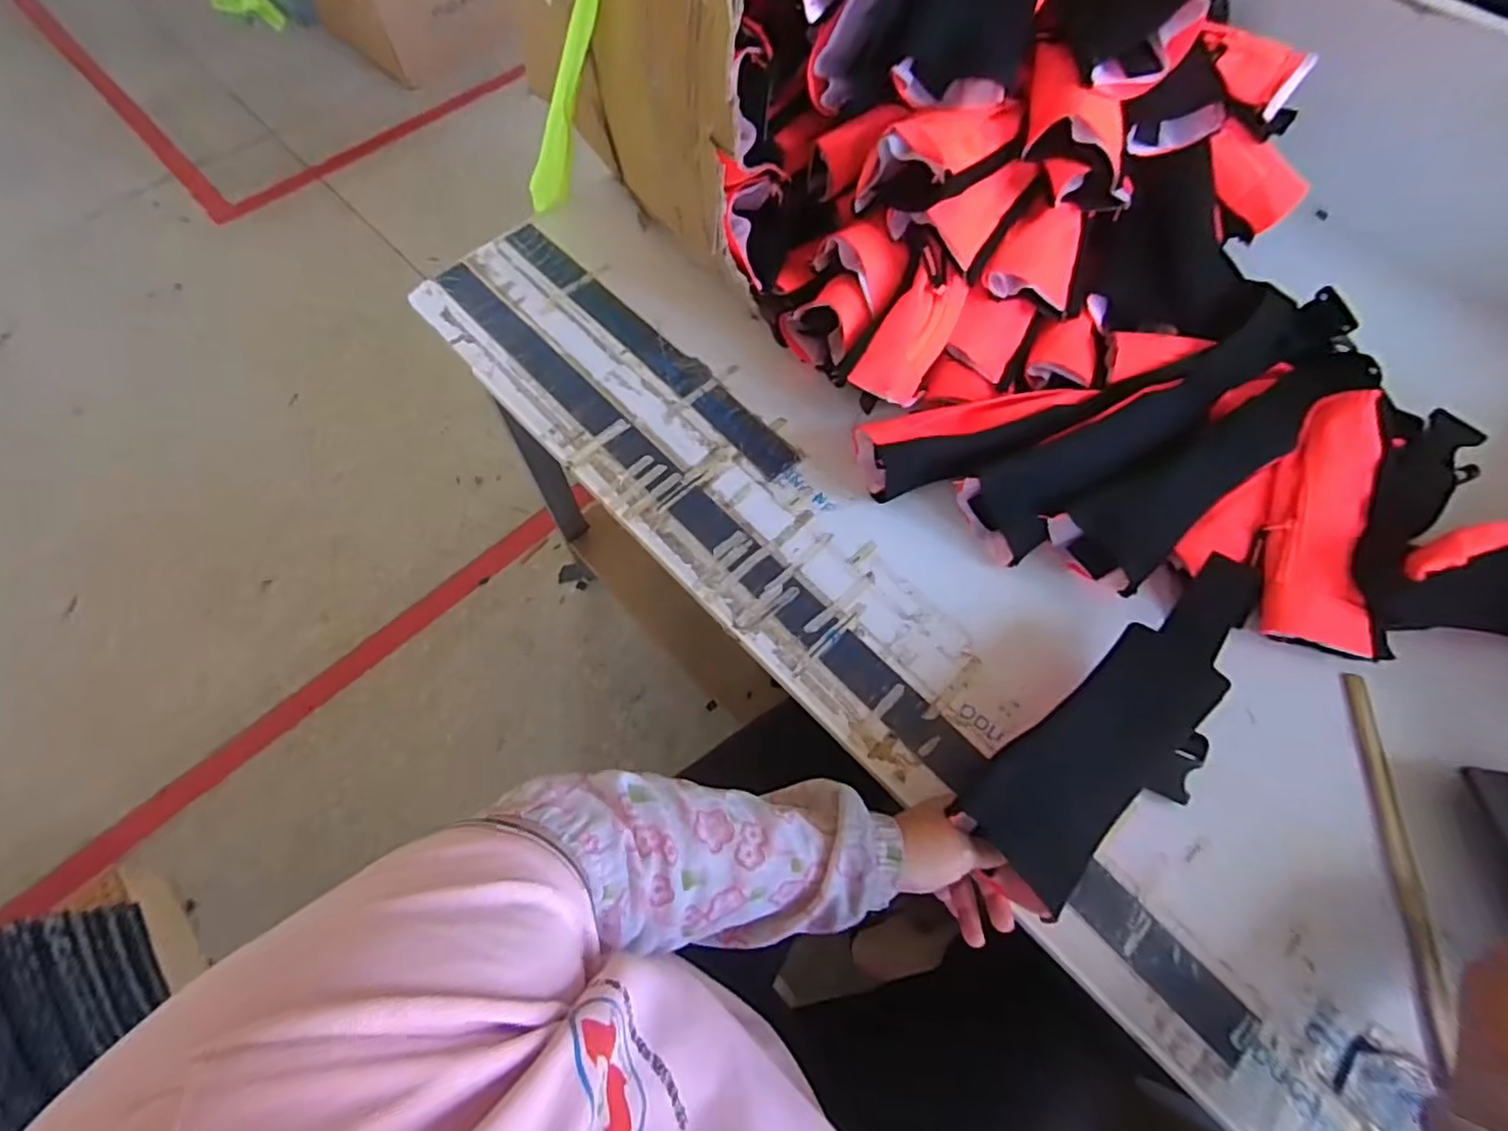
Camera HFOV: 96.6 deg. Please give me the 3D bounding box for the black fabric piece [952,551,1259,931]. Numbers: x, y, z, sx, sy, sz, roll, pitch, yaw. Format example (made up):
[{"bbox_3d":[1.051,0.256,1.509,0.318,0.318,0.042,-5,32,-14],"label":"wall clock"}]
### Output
[{"bbox_3d":[0.289,0.114,0.505,0.305,0.051,0.105,-37,72,-19],"label":"black fabric piece"}]

